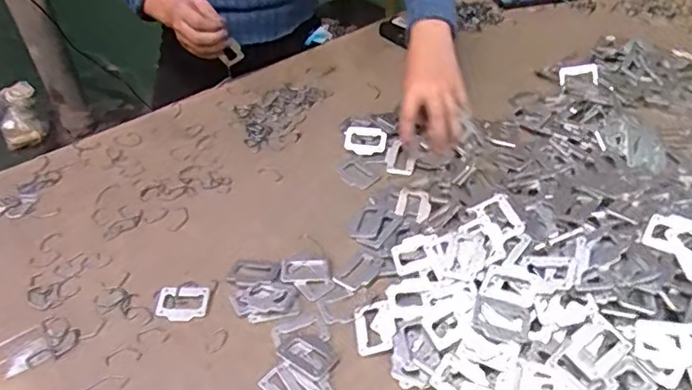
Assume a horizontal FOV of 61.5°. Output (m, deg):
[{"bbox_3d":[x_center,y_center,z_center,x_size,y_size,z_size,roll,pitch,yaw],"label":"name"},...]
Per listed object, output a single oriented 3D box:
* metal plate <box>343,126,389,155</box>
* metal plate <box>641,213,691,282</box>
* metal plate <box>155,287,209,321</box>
[{"bbox_3d":[0.026,-0.072,0.762,0.055,0.007,0.042,9,60,6],"label":"metal plate"},{"bbox_3d":[0.306,0.046,0.526,0.046,0.012,0.069,-42,60,-7],"label":"metal plate"},{"bbox_3d":[-0.163,0.107,0.577,0.050,0.007,0.035,-1,42,2],"label":"metal plate"}]

